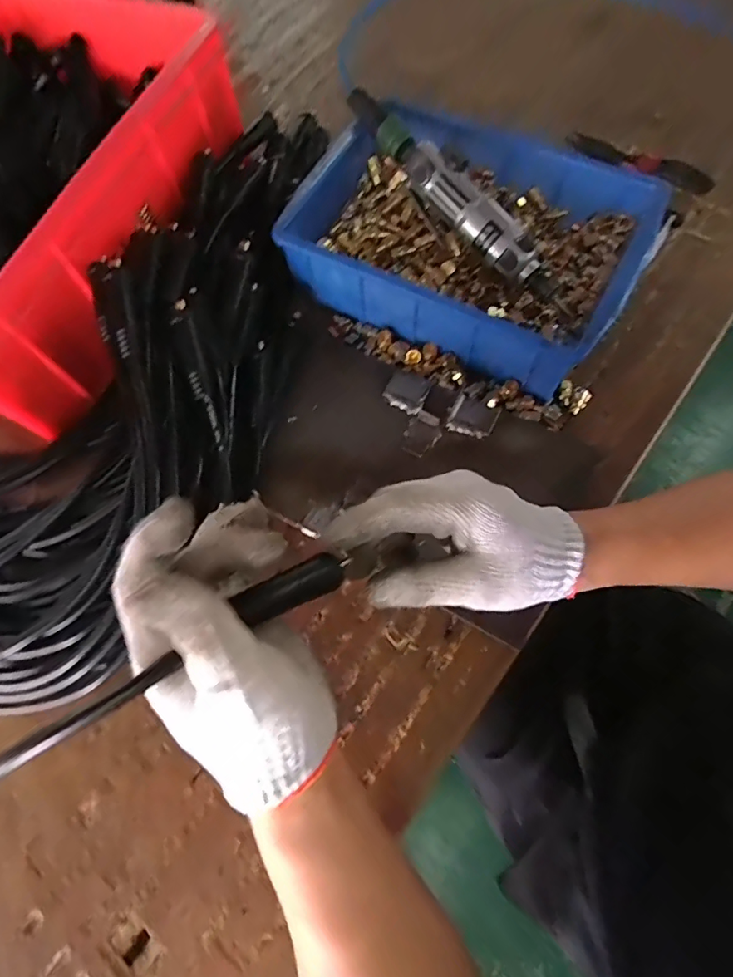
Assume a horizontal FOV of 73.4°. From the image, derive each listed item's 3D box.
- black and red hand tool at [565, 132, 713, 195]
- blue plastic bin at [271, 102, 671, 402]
[{"bbox_3d":[0.292,-0.352,0.529,0.154,0.024,0.030,34,76,14],"label":"black and red hand tool"},{"bbox_3d":[0.092,-0.229,0.466,0.293,0.090,0.202,28,73,12],"label":"blue plastic bin"}]

